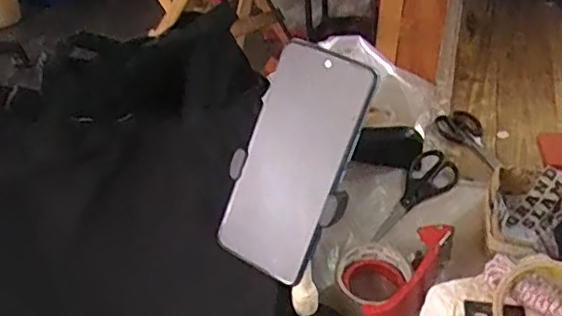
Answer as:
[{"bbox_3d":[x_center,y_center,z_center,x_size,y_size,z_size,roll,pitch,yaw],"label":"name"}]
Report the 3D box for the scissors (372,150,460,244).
[{"bbox_3d":[0.179,0.052,0.811,0.064,0.009,0.182,34,59,26],"label":"scissors"}]

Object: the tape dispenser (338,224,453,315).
[{"bbox_3d":[0.122,0.137,0.693,0.101,0.061,0.157,18,47,20],"label":"tape dispenser"}]

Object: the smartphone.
[{"bbox_3d":[0.007,0.003,0.427,0.075,0.162,0.015,26,11,26],"label":"smartphone"}]

